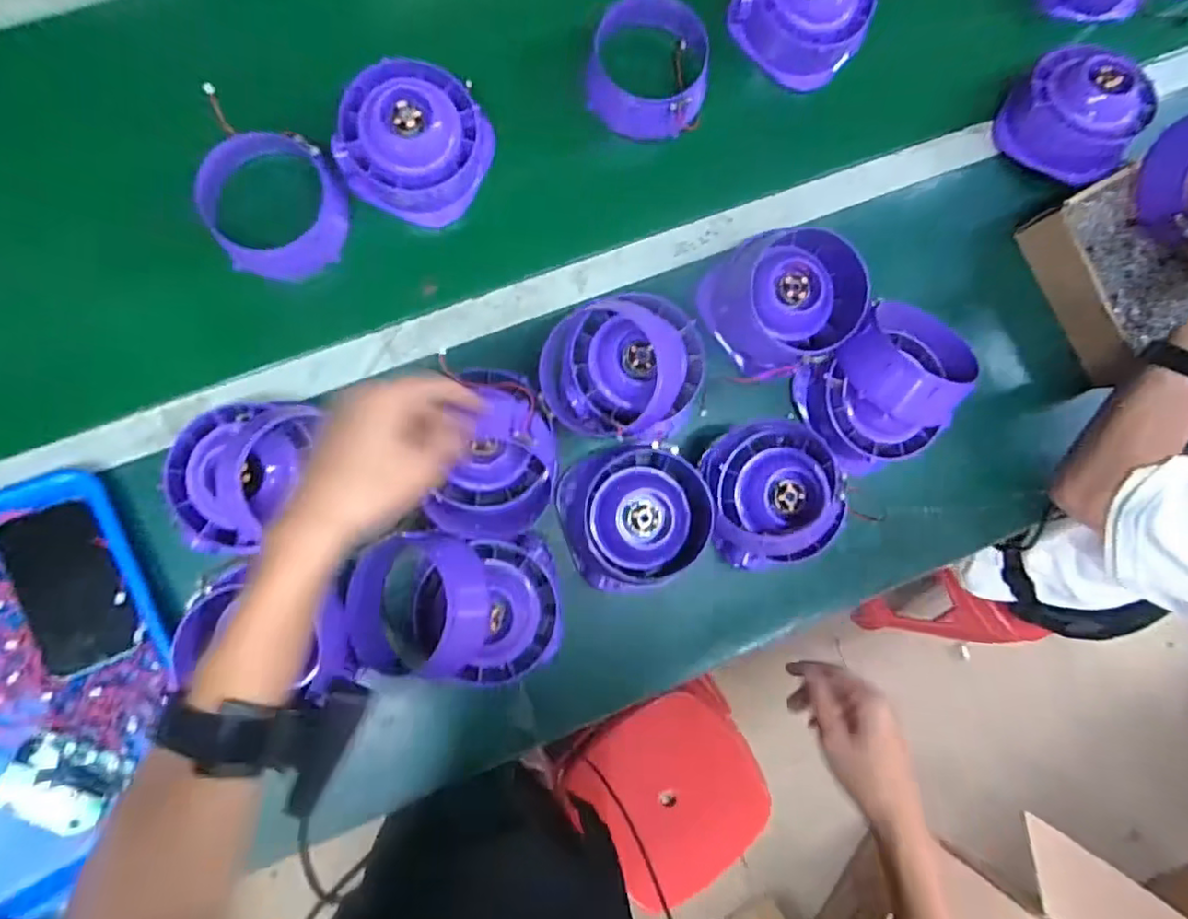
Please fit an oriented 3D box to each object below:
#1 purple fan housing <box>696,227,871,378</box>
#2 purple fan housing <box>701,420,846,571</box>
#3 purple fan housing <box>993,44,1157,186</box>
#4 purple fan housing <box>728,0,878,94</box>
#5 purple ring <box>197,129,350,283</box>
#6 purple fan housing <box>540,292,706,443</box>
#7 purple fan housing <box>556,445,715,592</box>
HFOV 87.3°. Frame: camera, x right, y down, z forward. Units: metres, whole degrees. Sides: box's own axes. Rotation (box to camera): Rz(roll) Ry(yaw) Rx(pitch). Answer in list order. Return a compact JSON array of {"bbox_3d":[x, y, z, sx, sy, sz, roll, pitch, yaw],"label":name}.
[{"bbox_3d":[0.188,-0.159,0.616,0.136,0.079,0.133,-20,89,-7],"label":"purple fan housing"},{"bbox_3d":[0.175,0.032,0.607,0.122,0.063,0.136,-14,88,-7],"label":"purple fan housing"},{"bbox_3d":[0.517,-0.370,0.672,0.132,0.077,0.109,40,84,-3],"label":"purple fan housing"},{"bbox_3d":[0.224,-0.478,0.655,0.135,0.068,0.130,42,83,-2],"label":"purple fan housing"},{"bbox_3d":[-0.304,-0.243,0.597,0.128,0.055,0.123,0,87,-6],"label":"purple ring"},{"bbox_3d":[0.028,-0.087,0.607,0.153,0.068,0.140,5,86,-6],"label":"purple fan housing"},{"bbox_3d":[0.042,0.055,0.589,0.138,0.070,0.132,0,87,-6],"label":"purple fan housing"}]

